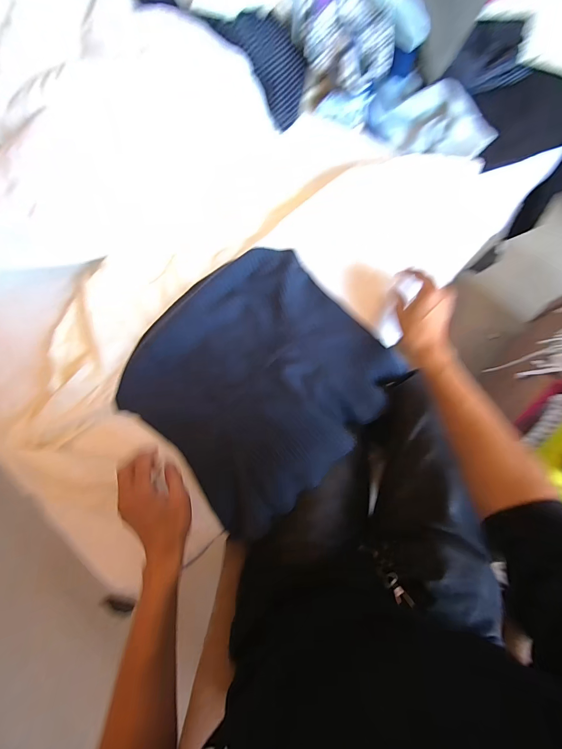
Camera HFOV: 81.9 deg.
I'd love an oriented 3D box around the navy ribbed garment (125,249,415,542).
[{"bbox_3d":[-0.034,0.006,0.536,0.363,0.048,0.374,44,85,6],"label":"navy ribbed garment"}]

